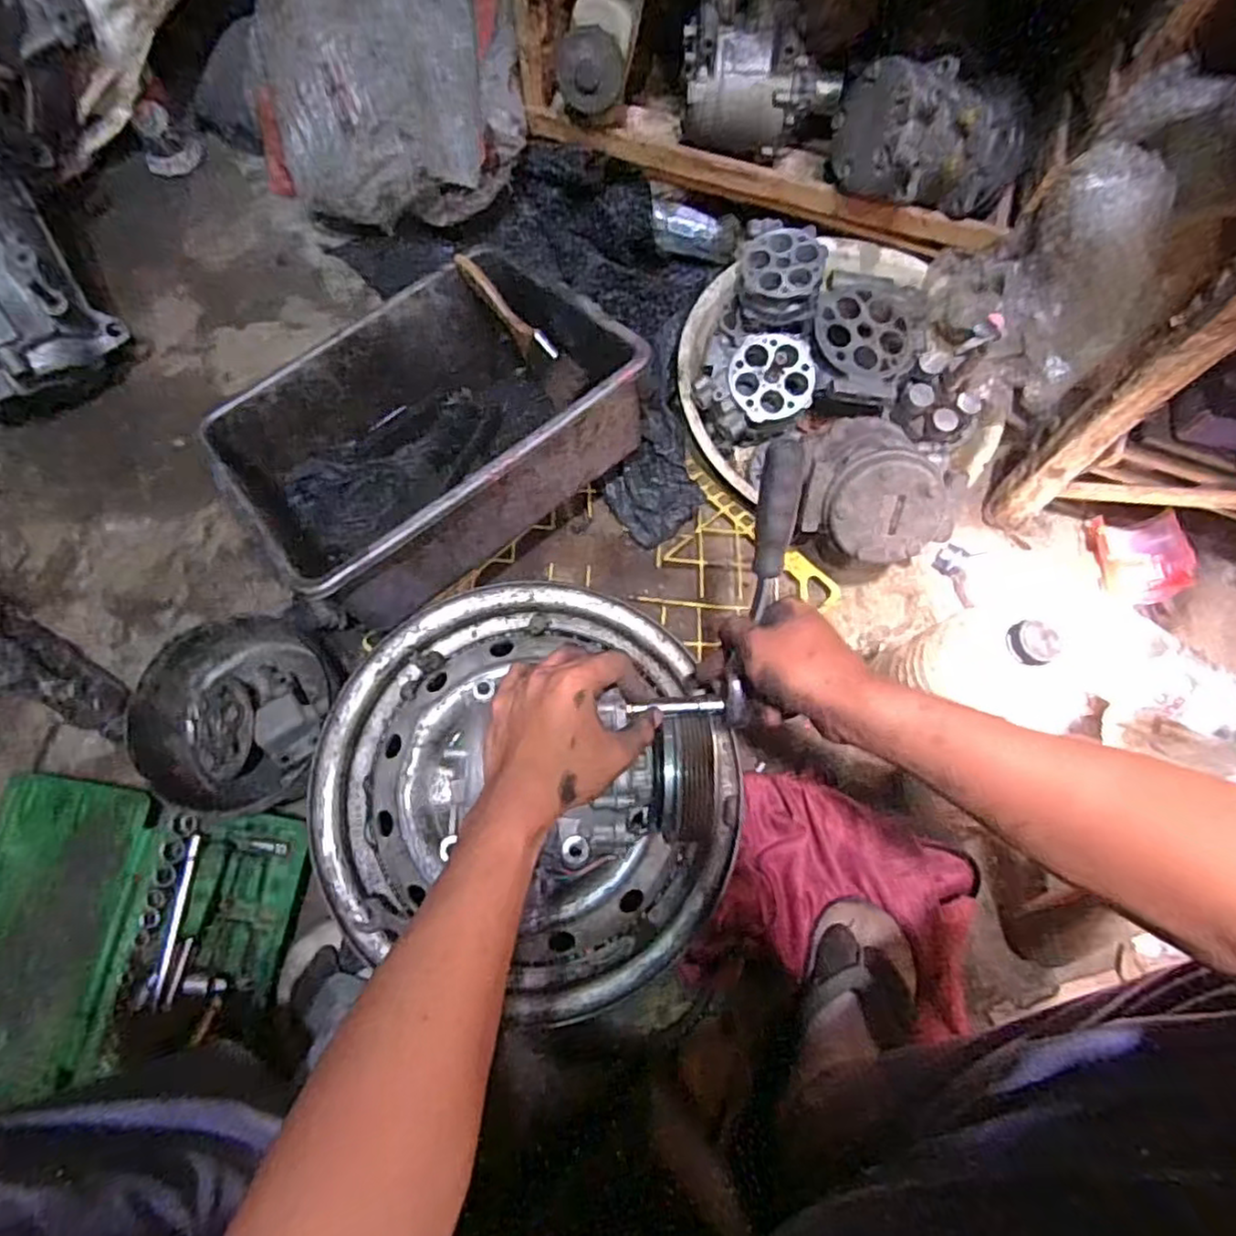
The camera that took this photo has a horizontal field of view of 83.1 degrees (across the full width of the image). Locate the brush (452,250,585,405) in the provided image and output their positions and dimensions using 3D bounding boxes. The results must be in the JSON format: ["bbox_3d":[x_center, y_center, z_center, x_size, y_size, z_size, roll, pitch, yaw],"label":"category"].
[{"bbox_3d":[-0.116,-0.323,0.792,0.189,0.056,0.011,42,44,-5],"label":"brush"}]

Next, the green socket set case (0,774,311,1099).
[{"bbox_3d":[-0.486,0.310,0.665,0.321,0.039,0.268,9,74,2],"label":"green socket set case"}]

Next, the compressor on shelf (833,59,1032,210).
[{"bbox_3d":[0.338,-0.518,0.732,0.183,0.118,0.120,-10,75,-3],"label":"compressor on shelf"}]

